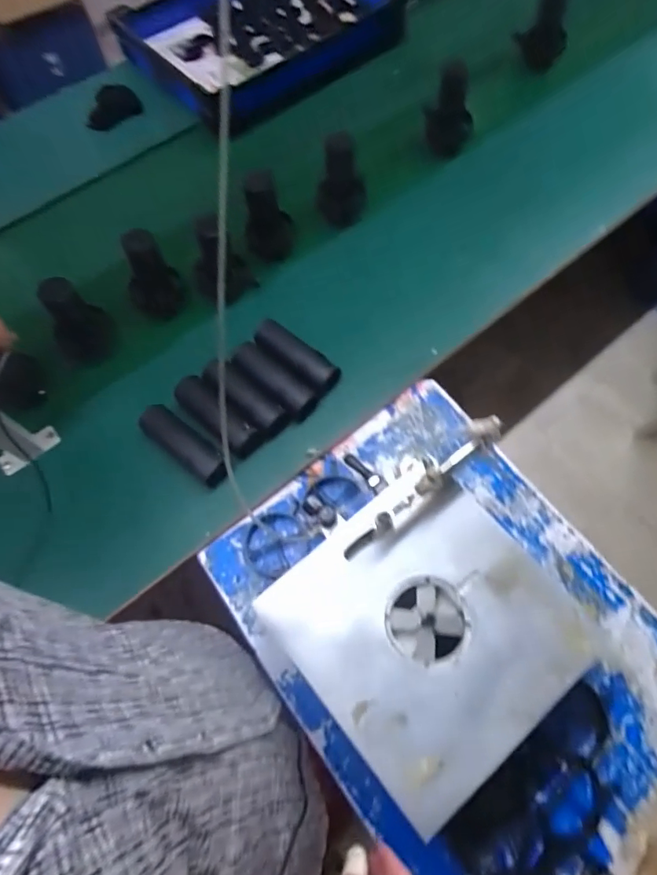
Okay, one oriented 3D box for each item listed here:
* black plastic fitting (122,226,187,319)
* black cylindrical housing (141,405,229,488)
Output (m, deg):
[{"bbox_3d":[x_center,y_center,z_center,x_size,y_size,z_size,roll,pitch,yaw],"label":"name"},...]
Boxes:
[{"bbox_3d":[-0.316,-0.287,0.887,0.095,0.149,0.073,-31,69,-10],"label":"black plastic fitting"},{"bbox_3d":[-0.231,0.013,0.804,0.167,0.044,0.053,37,73,17],"label":"black cylindrical housing"}]

